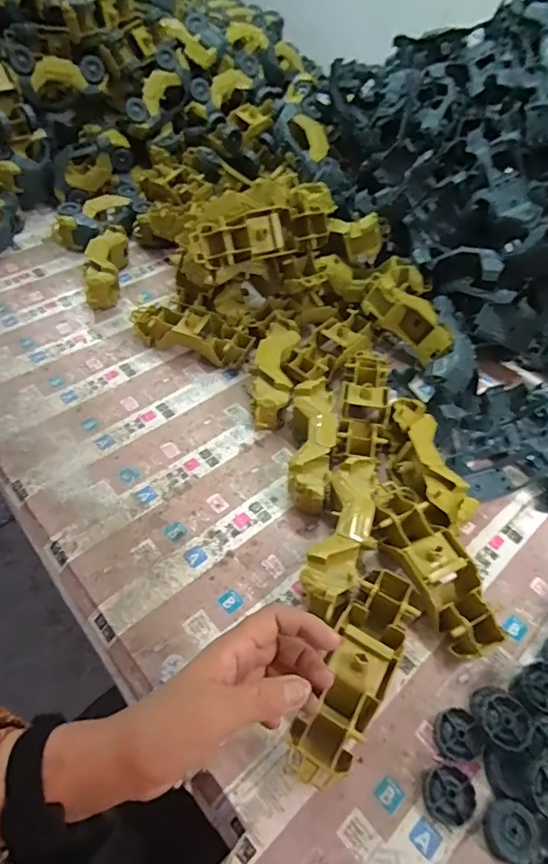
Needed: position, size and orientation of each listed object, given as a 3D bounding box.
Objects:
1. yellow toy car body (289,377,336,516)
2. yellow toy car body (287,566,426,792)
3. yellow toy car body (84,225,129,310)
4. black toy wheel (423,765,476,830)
[{"bbox_3d":[0.043,0.016,0.552,0.045,0.055,0.160,5,53,1],"label":"yellow toy car body"},{"bbox_3d":[0.072,0.199,0.410,0.058,0.050,0.176,25,54,17],"label":"yellow toy car body"},{"bbox_3d":[-0.264,-0.262,0.767,0.050,0.058,0.158,-2,51,-4],"label":"yellow toy car body"},{"bbox_3d":[0.137,0.284,0.378,0.038,0.011,0.037,1,51,-1],"label":"black toy wheel"}]

